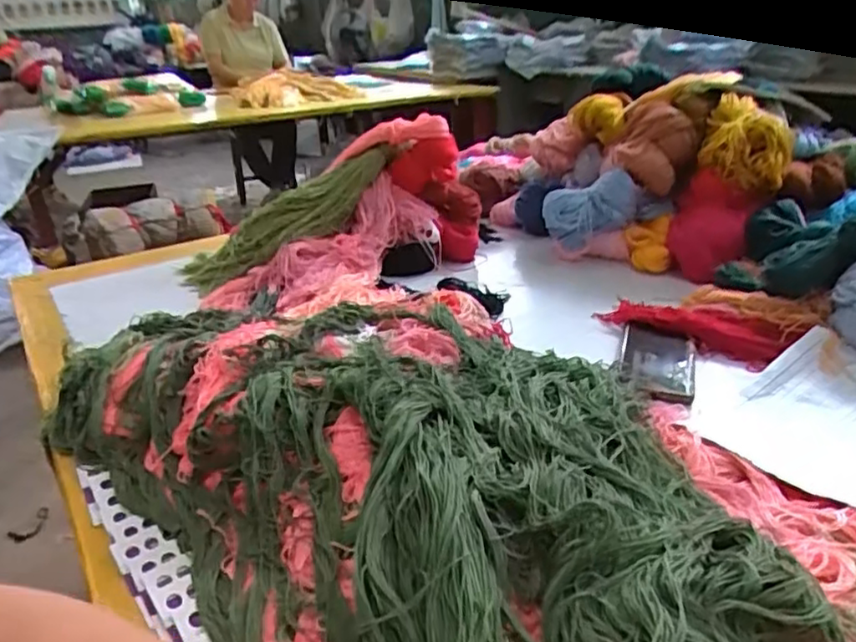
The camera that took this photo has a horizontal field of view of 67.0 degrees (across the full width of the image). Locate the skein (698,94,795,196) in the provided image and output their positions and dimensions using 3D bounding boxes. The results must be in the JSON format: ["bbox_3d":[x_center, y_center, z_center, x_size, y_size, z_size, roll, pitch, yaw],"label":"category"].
[{"bbox_3d":[0.433,-0.240,0.882,0.111,0.104,0.096,14,30,31],"label":"skein"}]

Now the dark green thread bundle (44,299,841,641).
[{"bbox_3d":[-0.025,0.107,0.456,0.346,0.094,0.643,-19,30,-31],"label":"dark green thread bundle"}]

